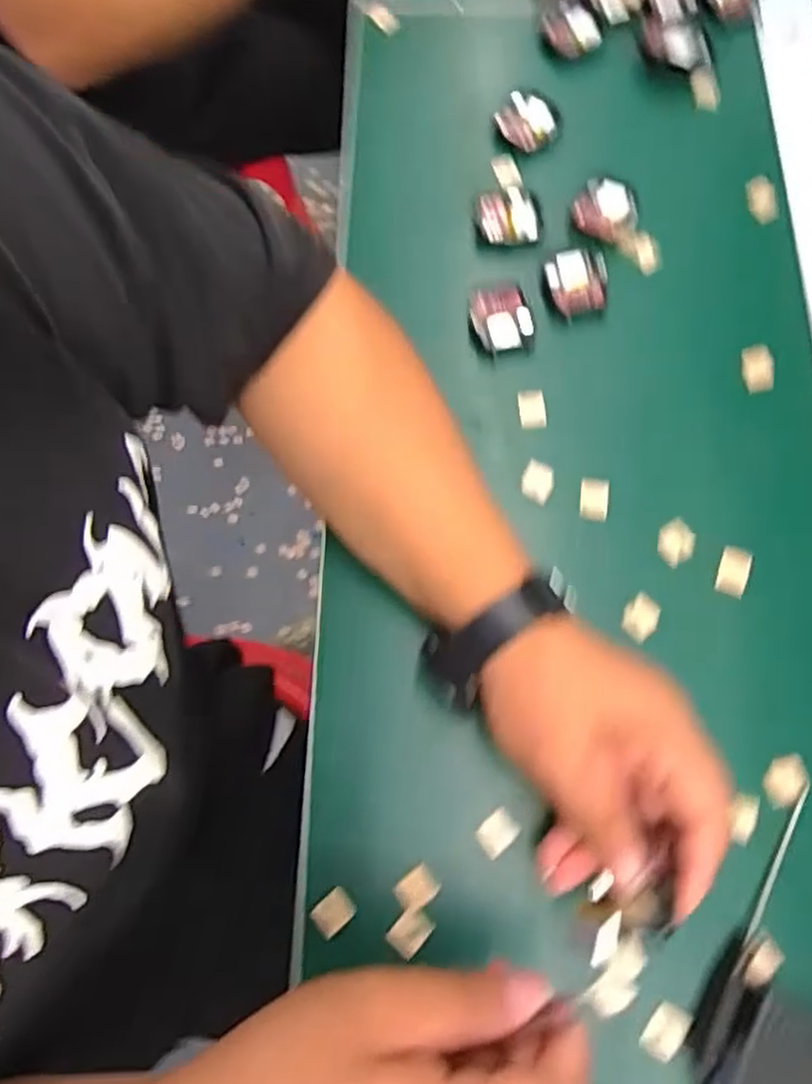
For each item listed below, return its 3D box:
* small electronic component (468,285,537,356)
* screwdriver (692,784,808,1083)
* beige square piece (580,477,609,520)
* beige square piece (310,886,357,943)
[{"bbox_3d":[0.059,-0.141,0.439,0.038,0.009,0.042,-12,72,-2],"label":"small electronic component"},{"bbox_3d":[0.166,0.184,0.328,0.021,0.016,0.141,31,75,11],"label":"screwdriver"},{"bbox_3d":[0.109,-0.024,0.408,0.015,0.010,0.024,1,72,2],"label":"beige square piece"},{"bbox_3d":[-0.036,0.183,0.348,0.020,0.004,0.016,-36,61,-24],"label":"beige square piece"}]

